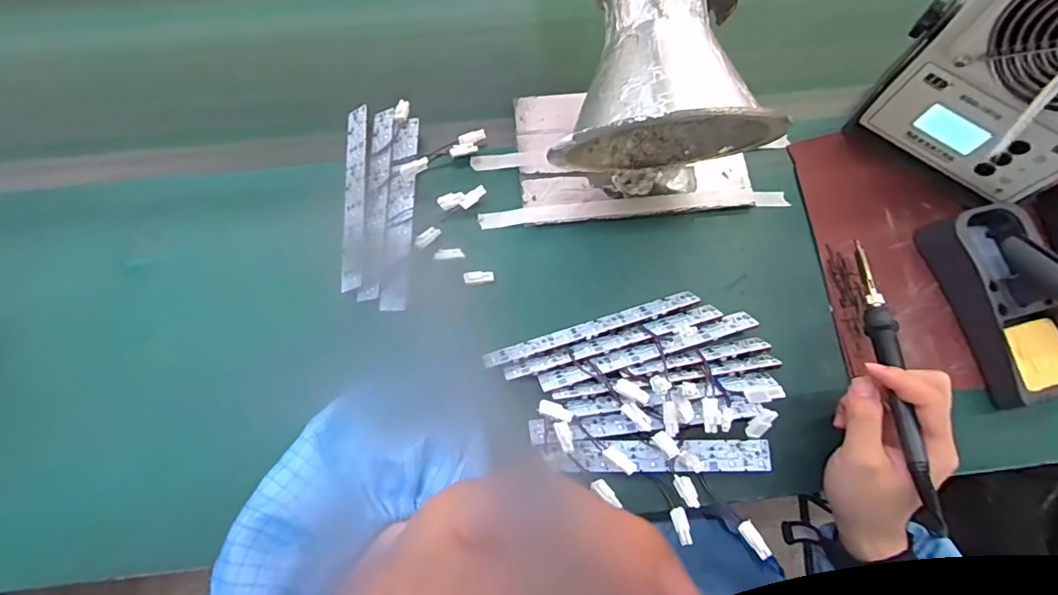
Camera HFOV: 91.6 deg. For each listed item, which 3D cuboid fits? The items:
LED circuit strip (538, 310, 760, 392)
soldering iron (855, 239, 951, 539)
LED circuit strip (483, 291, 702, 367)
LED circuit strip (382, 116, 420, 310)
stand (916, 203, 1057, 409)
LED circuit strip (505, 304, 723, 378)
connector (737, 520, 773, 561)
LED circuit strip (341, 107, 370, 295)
[{"bbox_3d":[0.105,0.044,0.439,0.196,0.005,0.018,-17,72,-6],"label":"LED circuit strip"},{"bbox_3d":[0.268,0.048,0.380,0.016,0.015,0.208,2,64,0],"label":"soldering iron"},{"bbox_3d":[0.055,0.026,0.442,0.189,0.008,0.016,-17,72,-6],"label":"LED circuit strip"},{"bbox_3d":[-0.119,-0.083,0.475,0.023,0.006,0.187,0,71,0],"label":"LED circuit strip"},{"bbox_3d":[0.416,-0.004,0.427,0.077,0.082,0.163,-14,71,-5],"label":"stand"},{"bbox_3d":[0.072,0.037,0.440,0.190,0.006,0.014,-16,72,-6],"label":"LED circuit strip"},{"bbox_3d":[0.167,0.179,0.380,0.010,0.006,0.027,-24,52,-9],"label":"connector"},{"bbox_3d":[-0.163,-0.097,0.483,0.024,0.004,0.188,-9,70,11],"label":"LED circuit strip"}]

